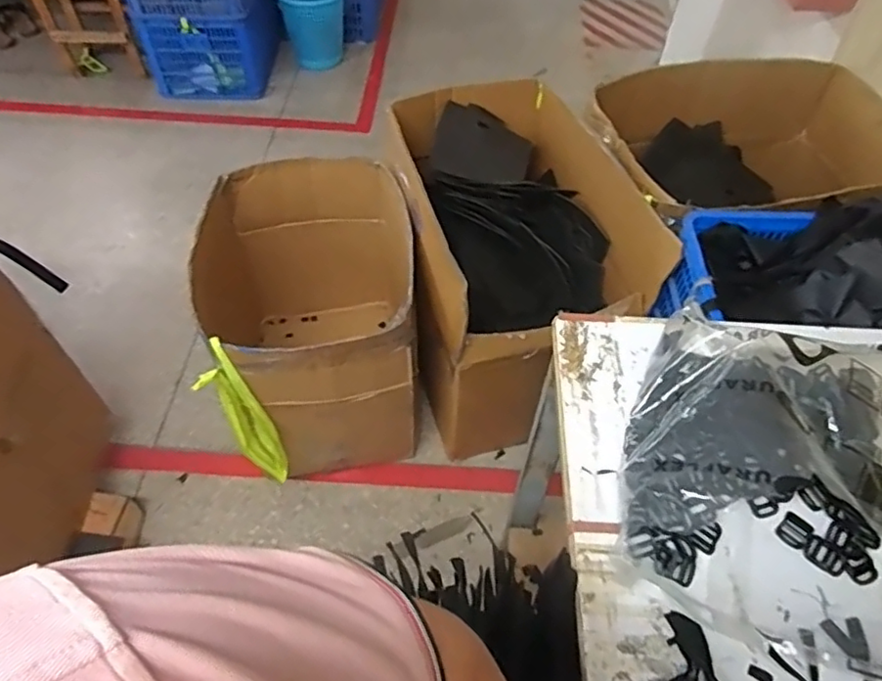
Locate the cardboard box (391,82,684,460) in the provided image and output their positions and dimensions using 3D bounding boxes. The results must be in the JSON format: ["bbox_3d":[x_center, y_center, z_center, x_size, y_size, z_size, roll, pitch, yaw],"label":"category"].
[{"bbox_3d":[0.135,-0.174,1.391,0.477,0.522,0.613,-12,54,-11],"label":"cardboard box"}]

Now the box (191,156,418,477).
[{"bbox_3d":[-0.272,-0.040,1.355,0.502,0.496,0.549,-16,54,-13],"label":"box"}]

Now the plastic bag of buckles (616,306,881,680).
[{"bbox_3d":[0.319,0.119,0.573,0.266,0.083,0.319,15,53,10],"label":"plastic bag of buckles"}]

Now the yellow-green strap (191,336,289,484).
[{"bbox_3d":[-0.371,0.161,1.130,0.088,0.372,0.074,31,58,21],"label":"yellow-green strap"}]

